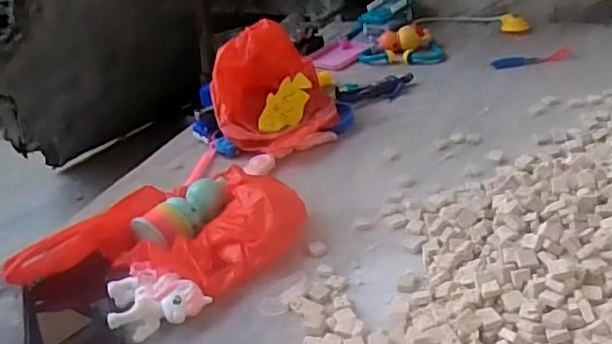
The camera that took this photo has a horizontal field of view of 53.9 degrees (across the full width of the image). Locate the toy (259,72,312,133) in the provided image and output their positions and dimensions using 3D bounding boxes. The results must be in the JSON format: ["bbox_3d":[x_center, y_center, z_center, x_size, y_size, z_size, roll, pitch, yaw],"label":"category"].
[{"bbox_3d":[-0.026,-0.092,0.818,0.103,0.051,0.012,-59,18,-21],"label":"toy"}]

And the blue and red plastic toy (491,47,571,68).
[{"bbox_3d":[0.354,-0.176,0.937,0.129,0.007,0.030,-11,31,-5],"label":"blue and red plastic toy"}]

